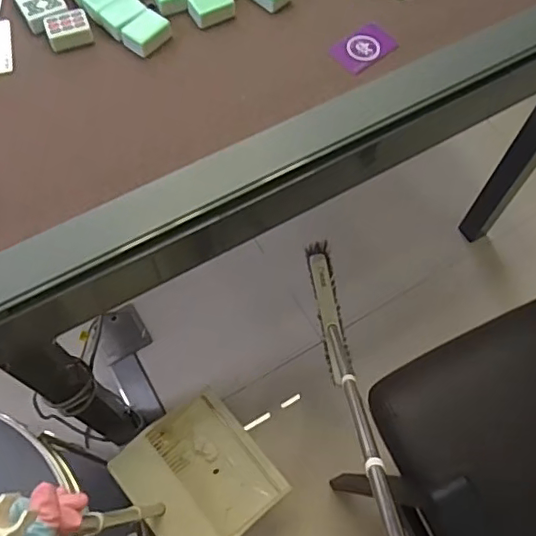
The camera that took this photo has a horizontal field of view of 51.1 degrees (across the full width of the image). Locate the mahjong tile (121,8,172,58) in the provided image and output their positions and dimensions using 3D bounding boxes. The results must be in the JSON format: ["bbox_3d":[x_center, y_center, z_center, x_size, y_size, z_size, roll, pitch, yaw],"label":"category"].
[{"bbox_3d":[-0.161,-0.312,0.744,0.043,0.020,0.057,36,70,14],"label":"mahjong tile"}]

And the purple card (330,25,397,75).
[{"bbox_3d":[0.130,-0.296,0.755,0.082,0.008,0.056,-36,72,-11],"label":"purple card"}]

